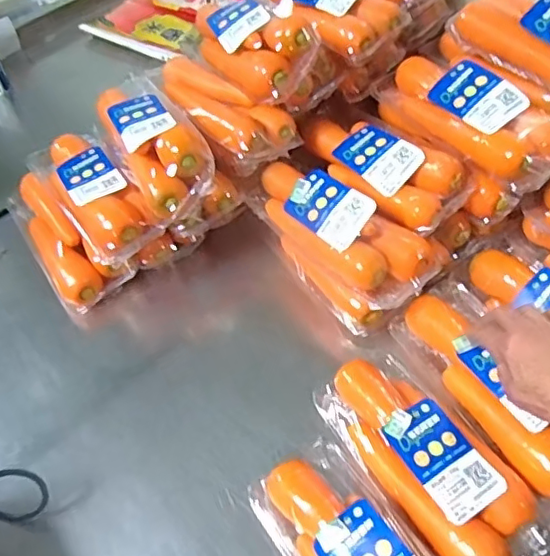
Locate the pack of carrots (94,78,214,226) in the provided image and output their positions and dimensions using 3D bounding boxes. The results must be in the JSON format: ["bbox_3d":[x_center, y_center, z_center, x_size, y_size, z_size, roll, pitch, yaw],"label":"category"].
[{"bbox_3d":[-0.144,-0.166,0.652,0.083,0.064,0.231,-25,56,-14],"label":"pack of carrots"}]

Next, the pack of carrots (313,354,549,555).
[{"bbox_3d":[0.136,0.158,0.513,0.100,0.055,0.220,-29,57,-16],"label":"pack of carrots"}]

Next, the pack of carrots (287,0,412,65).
[{"bbox_3d":[0.058,-0.339,0.705,0.090,0.066,0.220,-47,70,2],"label":"pack of carrots"}]

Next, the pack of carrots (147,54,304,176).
[{"bbox_3d":[-0.079,-0.210,0.693,0.090,0.054,0.228,-36,59,-21],"label":"pack of carrots"}]

